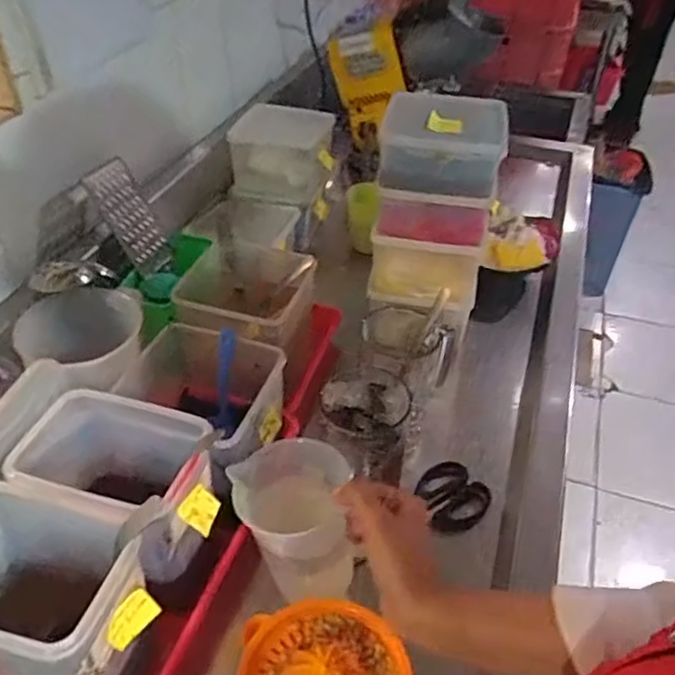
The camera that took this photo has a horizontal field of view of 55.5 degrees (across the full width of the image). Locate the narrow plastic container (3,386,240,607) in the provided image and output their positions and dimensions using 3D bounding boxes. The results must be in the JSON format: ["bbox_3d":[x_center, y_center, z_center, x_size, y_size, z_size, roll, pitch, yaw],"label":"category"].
[{"bbox_3d":[-0.186,0.139,0.561,0.175,0.156,0.105,14,42,14],"label":"narrow plastic container"}]

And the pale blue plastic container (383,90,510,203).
[{"bbox_3d":[0.125,-0.226,0.748,0.134,0.082,0.133,7,41,6],"label":"pale blue plastic container"}]

